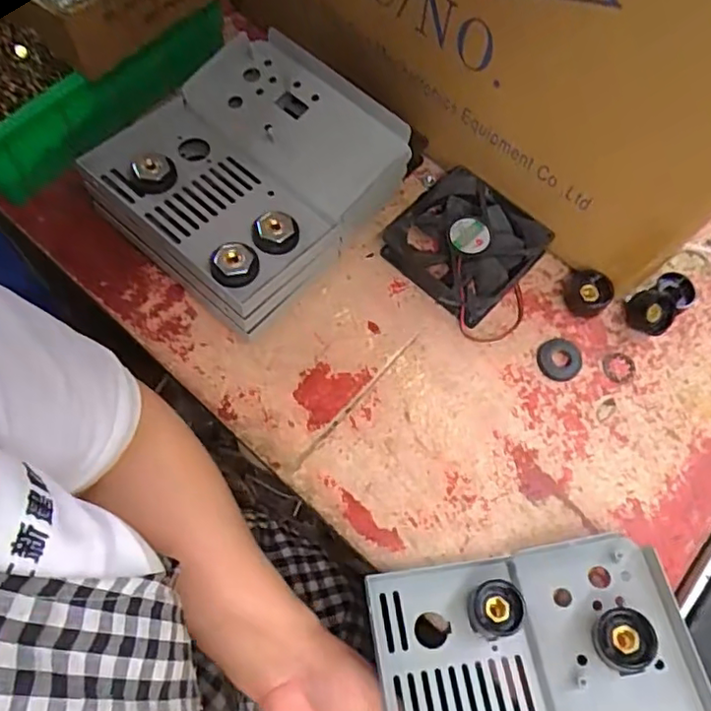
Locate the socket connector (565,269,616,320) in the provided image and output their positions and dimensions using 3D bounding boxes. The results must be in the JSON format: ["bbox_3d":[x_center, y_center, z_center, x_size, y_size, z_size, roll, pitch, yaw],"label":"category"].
[{"bbox_3d":[0.167,-0.045,0.444,0.023,0.024,0.032,-35,71,-18],"label":"socket connector"}]

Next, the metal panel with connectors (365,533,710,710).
[{"bbox_3d":[0.104,0.188,0.335,0.169,0.039,0.155,-8,65,-7],"label":"metal panel with connectors"}]

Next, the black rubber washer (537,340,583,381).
[{"bbox_3d":[0.145,0.003,0.434,0.031,0.004,0.032,1,64,-3],"label":"black rubber washer"}]

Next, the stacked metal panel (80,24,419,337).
[{"bbox_3d":[-0.080,-0.134,0.449,0.184,0.063,0.176,39,68,14],"label":"stacked metal panel"}]

